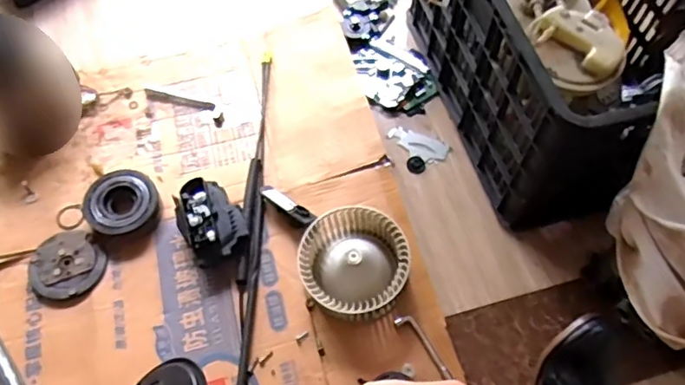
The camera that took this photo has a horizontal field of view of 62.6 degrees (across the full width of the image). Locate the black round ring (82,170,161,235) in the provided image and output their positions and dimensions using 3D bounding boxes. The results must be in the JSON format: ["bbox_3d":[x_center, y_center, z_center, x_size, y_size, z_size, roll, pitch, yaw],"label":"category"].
[{"bbox_3d":[-0.324,0.017,0.834,0.106,0.040,0.098,3,61,4],"label":"black round ring"}]

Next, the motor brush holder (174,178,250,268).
[{"bbox_3d":[-0.186,0.043,0.804,0.082,0.065,0.111,-28,65,-15],"label":"motor brush holder"}]

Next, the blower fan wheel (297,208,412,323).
[{"bbox_3d":[0.014,0.094,0.763,0.136,0.080,0.142,-1,61,2],"label":"blower fan wheel"}]

